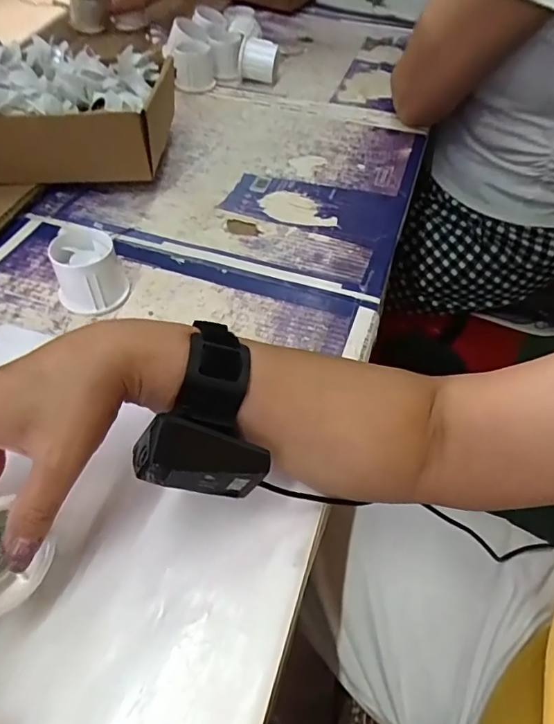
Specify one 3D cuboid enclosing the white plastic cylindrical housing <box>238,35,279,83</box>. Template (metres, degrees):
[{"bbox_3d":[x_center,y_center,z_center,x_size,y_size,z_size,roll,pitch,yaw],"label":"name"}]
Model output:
[{"bbox_3d":[-0.026,-0.442,0.733,0.058,0.051,0.055,-2,51,-4],"label":"white plastic cylindrical housing"}]

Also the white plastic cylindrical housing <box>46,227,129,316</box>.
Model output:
[{"bbox_3d":[-0.159,-0.077,0.423,0.057,0.048,0.059,-18,53,-17],"label":"white plastic cylindrical housing"}]

